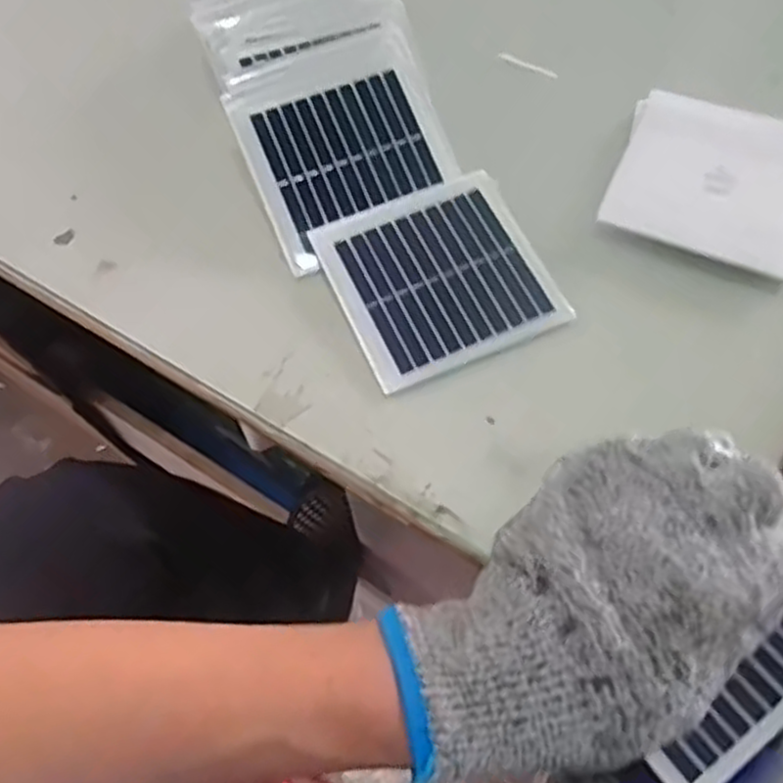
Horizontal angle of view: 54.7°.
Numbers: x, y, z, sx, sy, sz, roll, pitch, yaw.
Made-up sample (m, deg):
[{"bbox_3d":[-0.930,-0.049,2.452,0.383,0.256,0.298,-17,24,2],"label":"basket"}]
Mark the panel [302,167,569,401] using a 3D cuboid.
[{"bbox_3d":[0.022,-0.055,0.356,0.095,0.004,0.093,-22,66,-8],"label":"panel"}]

